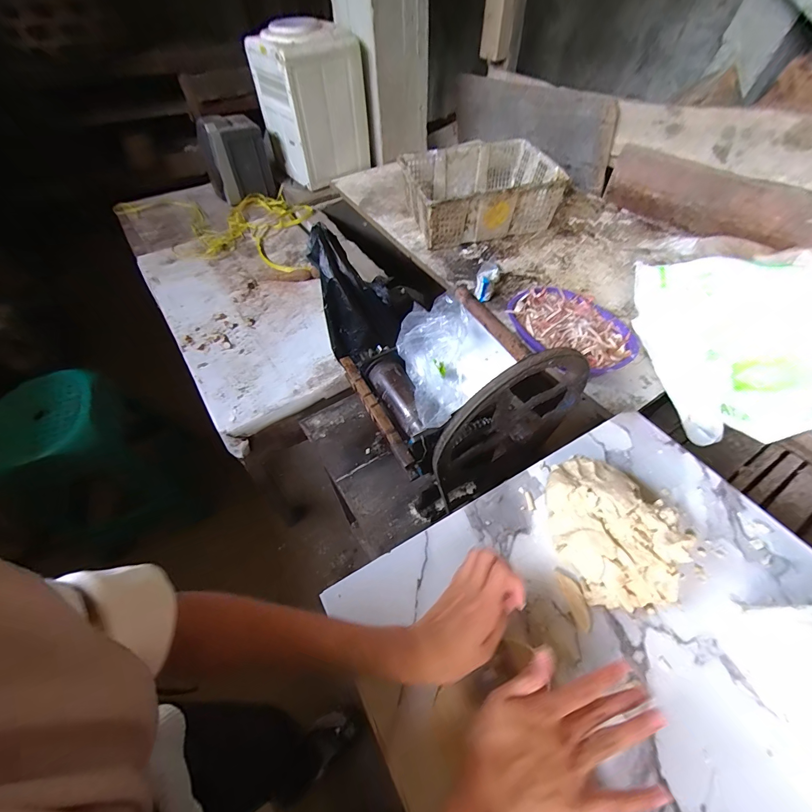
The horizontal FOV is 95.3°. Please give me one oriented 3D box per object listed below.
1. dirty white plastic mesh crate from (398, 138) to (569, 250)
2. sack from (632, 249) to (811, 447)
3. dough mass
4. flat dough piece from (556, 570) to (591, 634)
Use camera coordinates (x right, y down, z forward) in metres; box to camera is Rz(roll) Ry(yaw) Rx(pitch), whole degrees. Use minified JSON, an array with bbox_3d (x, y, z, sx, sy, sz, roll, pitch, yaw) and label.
[{"bbox_3d":[0.244,-0.717,1.246,0.459,0.153,0.350,-12,54,-7],"label":"dirty white plastic mesh crate"},{"bbox_3d":[0.821,-0.087,0.716,0.660,0.197,0.412,13,55,11],"label":"sack"},{"bbox_3d":[0.223,0.130,0.409,0.119,0.062,0.161,-3,54,0],"label":"dough mass"},{"bbox_3d":[0.178,0.205,0.391,0.018,0.005,0.059,-10,54,-5],"label":"flat dough piece"}]

